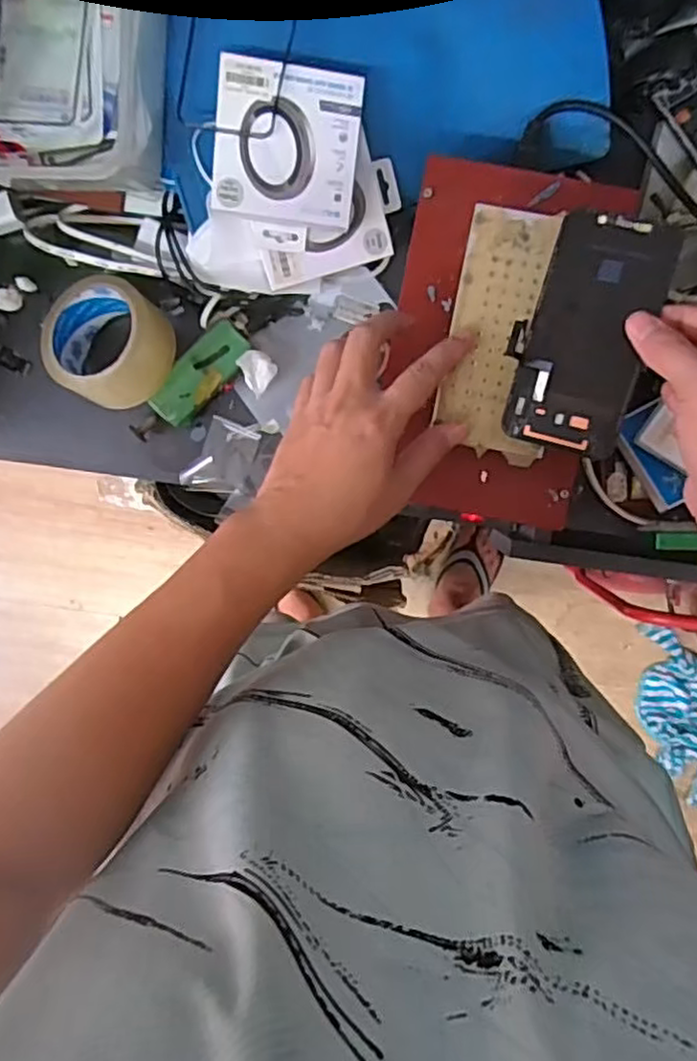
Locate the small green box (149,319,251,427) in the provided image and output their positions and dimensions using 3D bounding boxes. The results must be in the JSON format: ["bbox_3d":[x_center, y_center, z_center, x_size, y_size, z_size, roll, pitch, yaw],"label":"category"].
[{"bbox_3d":[-0.128,-0.135,0.589,0.097,0.019,0.039,-44,92,6],"label":"small green box"}]

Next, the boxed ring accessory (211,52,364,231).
[{"bbox_3d":[-0.046,-0.288,0.507,0.104,0.026,0.105,7,95,2],"label":"boxed ring accessory"}]

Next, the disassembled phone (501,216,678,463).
[{"bbox_3d":[0.148,-0.125,0.427,0.076,0.012,0.145,19,95,11],"label":"disassembled phone"}]

